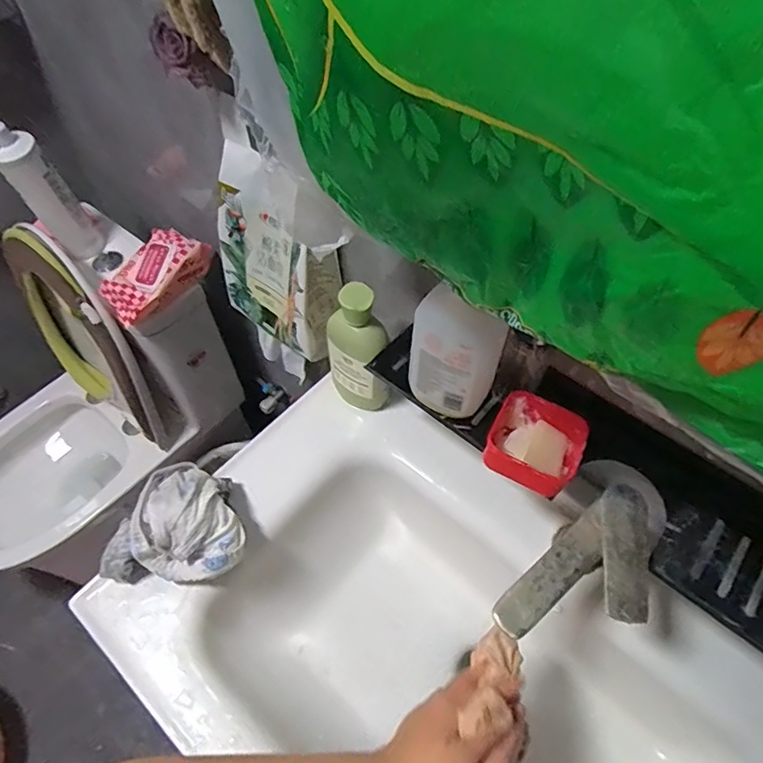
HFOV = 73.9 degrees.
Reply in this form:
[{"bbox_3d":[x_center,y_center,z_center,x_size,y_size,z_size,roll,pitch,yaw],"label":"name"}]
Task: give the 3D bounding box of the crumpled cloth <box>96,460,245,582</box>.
[{"bbox_3d":[-0.235,0.158,0.592,0.155,0.070,0.135,2,56,3],"label":"crumpled cloth"}]

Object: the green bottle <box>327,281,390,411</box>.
[{"bbox_3d":[-0.032,-0.034,0.661,0.074,0.215,0.067,-12,56,-6],"label":"green bottle"}]

